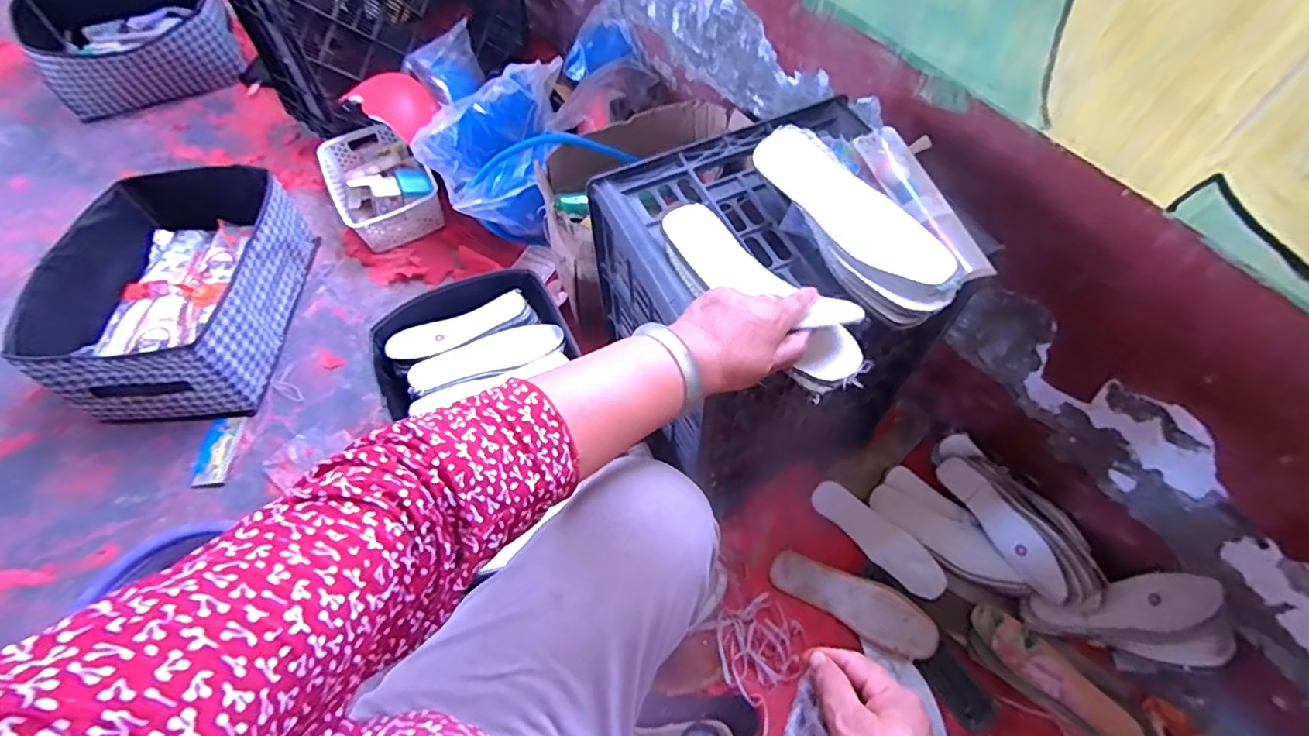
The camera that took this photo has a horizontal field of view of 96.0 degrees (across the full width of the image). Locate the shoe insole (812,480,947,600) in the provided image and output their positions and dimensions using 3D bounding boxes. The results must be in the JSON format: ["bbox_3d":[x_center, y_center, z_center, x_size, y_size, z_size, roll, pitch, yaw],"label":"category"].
[{"bbox_3d":[0.326,0.249,0.865,0.208,0.006,0.061,38,88,22],"label":"shoe insole"}]

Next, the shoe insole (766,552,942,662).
[{"bbox_3d":[0.279,0.326,0.831,0.225,0.014,0.073,25,77,21],"label":"shoe insole"}]

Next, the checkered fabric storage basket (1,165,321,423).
[{"bbox_3d":[-0.873,-0.146,1.059,0.390,0.167,0.441,-1,58,0],"label":"checkered fabric storage basket"}]

